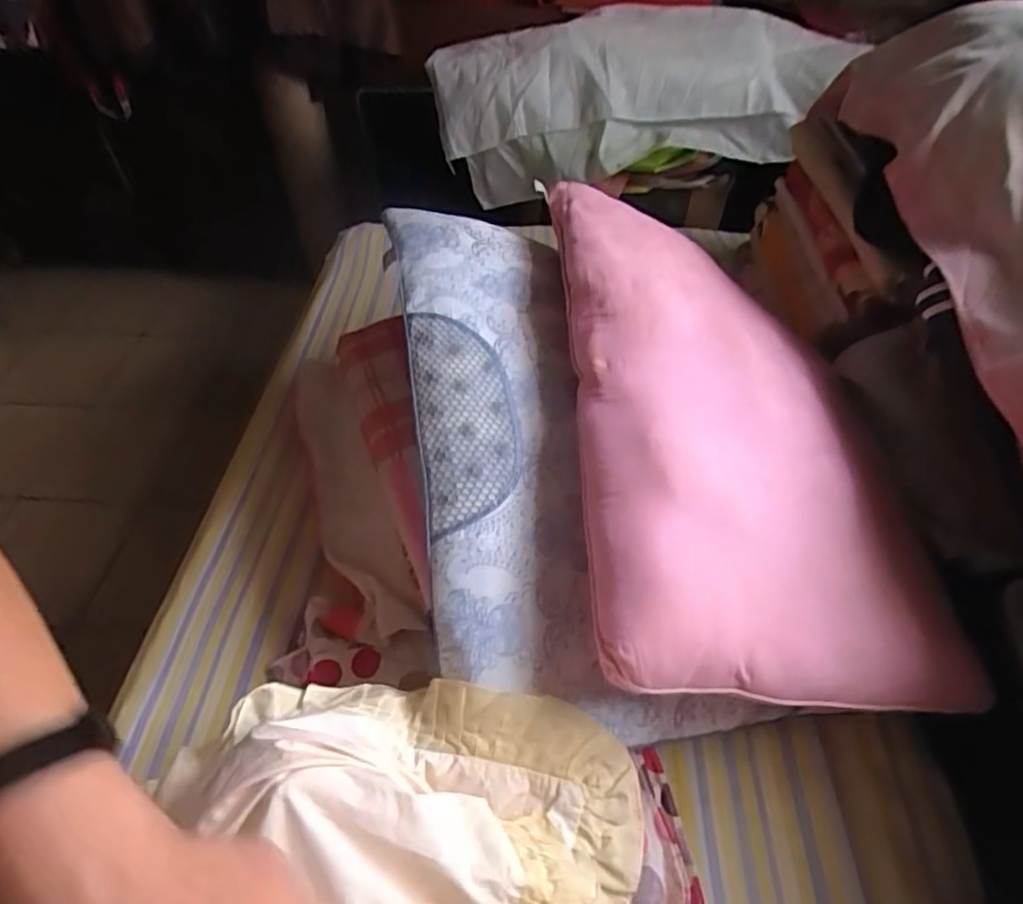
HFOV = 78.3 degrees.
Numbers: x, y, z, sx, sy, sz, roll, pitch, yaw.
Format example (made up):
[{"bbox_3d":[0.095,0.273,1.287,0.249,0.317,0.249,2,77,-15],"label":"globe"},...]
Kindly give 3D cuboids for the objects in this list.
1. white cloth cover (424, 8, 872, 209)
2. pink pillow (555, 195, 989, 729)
[{"bbox_3d":[0.239,-0.678,1.235,0.787,0.258,0.277,-1,48,0],"label":"white cloth cover"},{"bbox_3d":[0.242,-0.068,0.689,0.377,0.120,0.646,9,60,-14],"label":"pink pillow"}]

